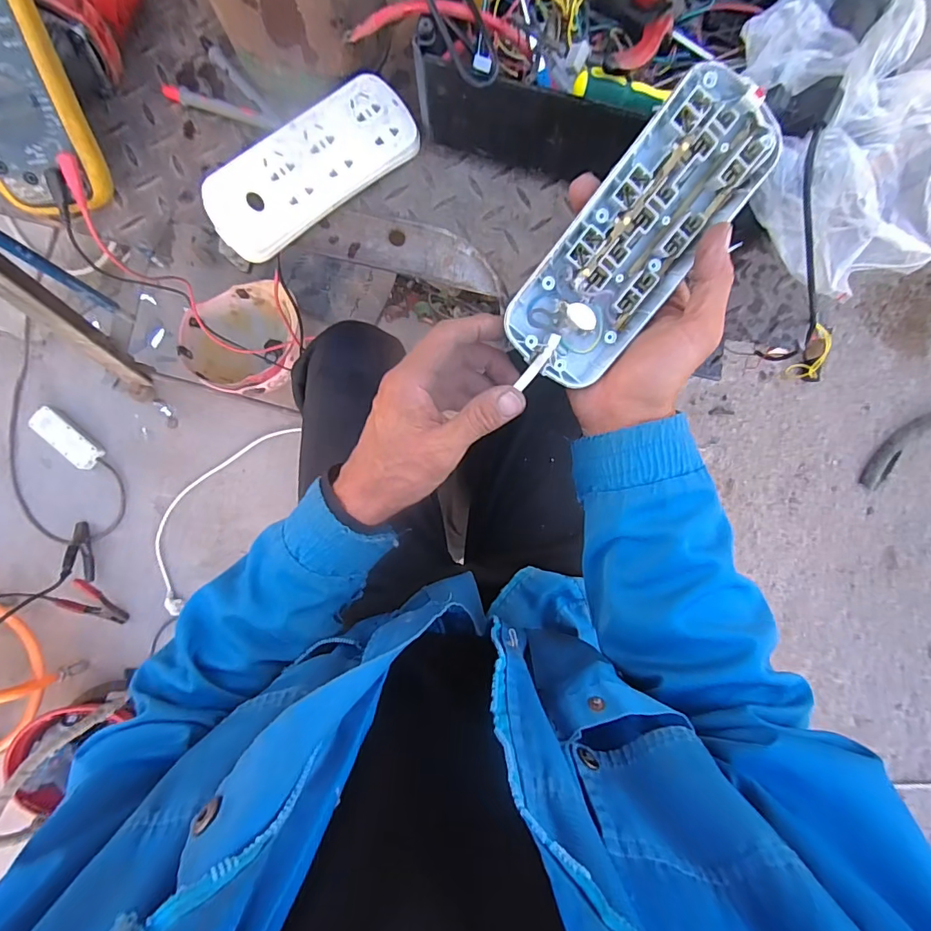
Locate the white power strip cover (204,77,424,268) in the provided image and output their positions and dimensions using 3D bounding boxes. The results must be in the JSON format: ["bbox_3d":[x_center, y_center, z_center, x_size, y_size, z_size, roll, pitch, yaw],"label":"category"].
[{"bbox_3d":[-0.133,-0.260,0.414,0.193,0.015,0.082,-39,88,-5],"label":"white power strip cover"}]

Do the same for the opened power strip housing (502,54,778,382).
[{"bbox_3d":[0.109,-0.143,0.298,0.074,0.031,0.195,39,101,1],"label":"opened power strip housing"}]

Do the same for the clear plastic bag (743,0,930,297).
[{"bbox_3d":[0.288,-0.277,0.362,0.171,0.081,0.273,-20,86,-4],"label":"clear plastic bag"}]

